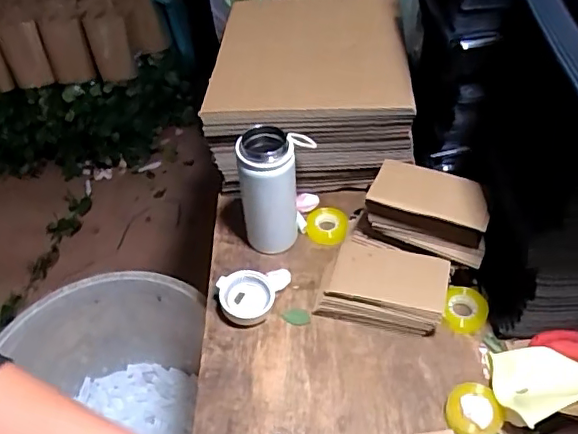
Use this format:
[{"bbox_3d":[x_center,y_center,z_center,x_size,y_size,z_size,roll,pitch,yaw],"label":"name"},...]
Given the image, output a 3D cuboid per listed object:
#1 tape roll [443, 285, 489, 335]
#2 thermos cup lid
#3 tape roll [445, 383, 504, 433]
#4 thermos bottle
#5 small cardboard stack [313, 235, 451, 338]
[{"bbox_3d":[0.215,0.113,0.678,0.050,0.026,0.060,11,48,15],"label":"tape roll"},{"bbox_3d":[-0.038,0.098,0.702,0.098,0.036,0.063,-18,47,-13],"label":"thermos cup lid"},{"bbox_3d":[0.196,0.205,0.589,0.056,0.018,0.056,-2,46,2],"label":"tape roll"},{"bbox_3d":[-0.016,-0.040,0.735,0.084,0.168,0.090,5,47,10],"label":"thermos bottle"},{"bbox_3d":[0.116,0.085,0.692,0.152,0.056,0.108,10,47,13],"label":"small cardboard stack"}]

